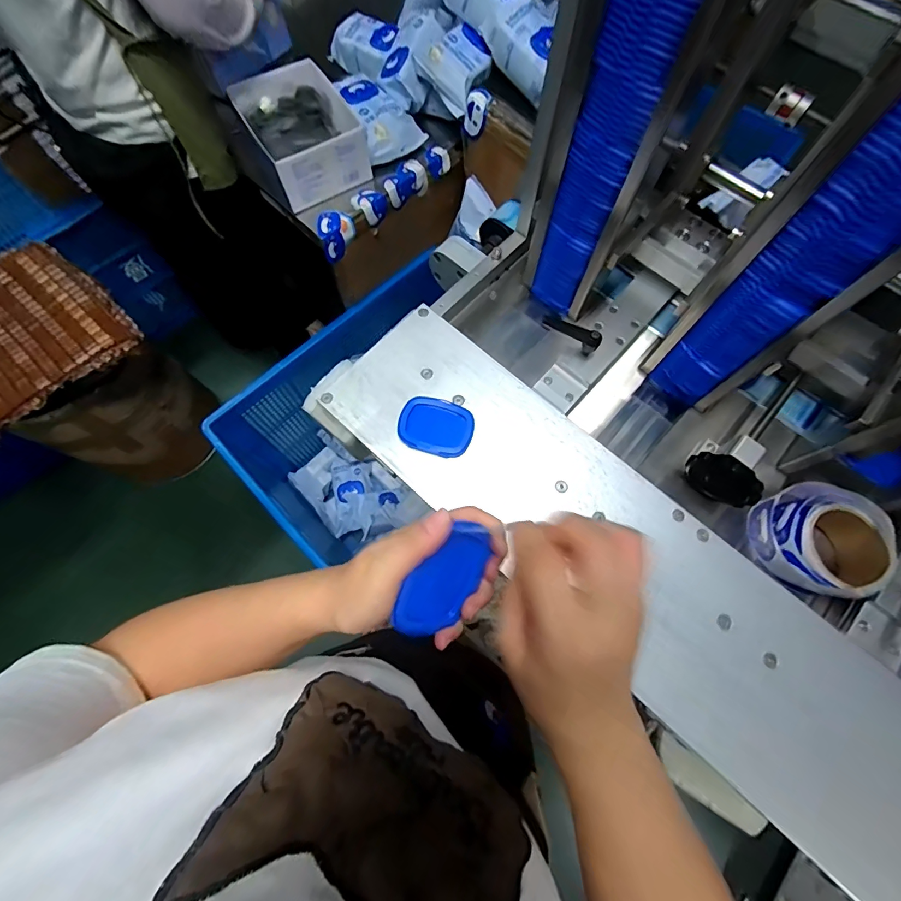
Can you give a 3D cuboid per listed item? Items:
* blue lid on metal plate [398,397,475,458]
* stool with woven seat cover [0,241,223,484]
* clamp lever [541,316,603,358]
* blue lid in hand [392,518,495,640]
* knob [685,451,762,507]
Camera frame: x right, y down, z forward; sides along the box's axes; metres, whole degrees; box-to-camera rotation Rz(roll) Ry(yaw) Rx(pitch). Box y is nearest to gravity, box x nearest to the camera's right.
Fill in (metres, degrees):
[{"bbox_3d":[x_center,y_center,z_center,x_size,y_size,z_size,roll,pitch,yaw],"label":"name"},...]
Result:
[{"bbox_3d":[-0.016,-0.027,0.467,0.080,0.007,0.062,13,76,5],"label":"blue lid on metal plate"},{"bbox_3d":[-1.000,-0.172,1.219,0.408,0.612,0.394,42,76,12],"label":"stool with woven seat cover"},{"bbox_3d":[0.139,-0.133,0.488,0.068,0.037,0.011,29,73,9],"label":"clamp lever"},{"bbox_3d":[-0.007,0.089,0.274,0.071,0.057,0.011,-48,40,-9],"label":"blue lid in hand"},{"bbox_3d":[0.295,0.032,0.455,0.021,0.063,0.071,-40,76,-13],"label":"knob"}]

